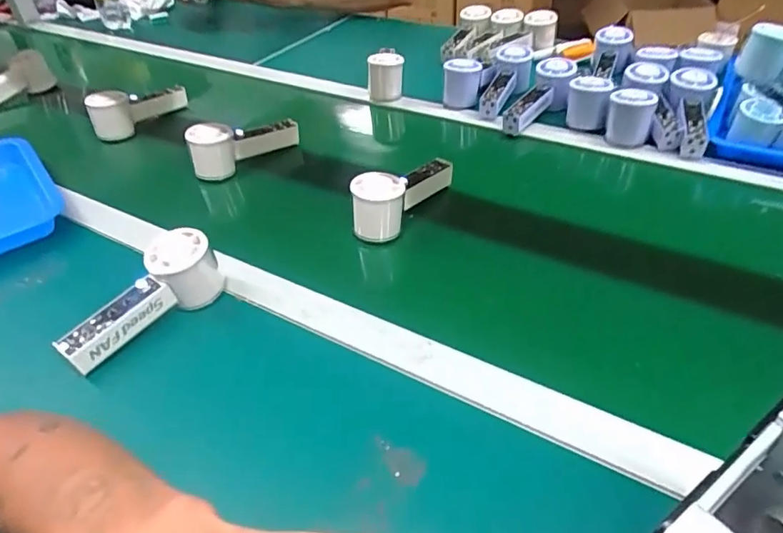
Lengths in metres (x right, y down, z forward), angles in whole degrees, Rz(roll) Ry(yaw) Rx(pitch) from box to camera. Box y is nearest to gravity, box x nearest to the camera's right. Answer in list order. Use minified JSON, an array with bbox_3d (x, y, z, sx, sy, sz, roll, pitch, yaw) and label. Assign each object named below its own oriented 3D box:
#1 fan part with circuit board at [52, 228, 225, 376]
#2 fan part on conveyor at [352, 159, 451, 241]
[{"bbox_3d":[-0.216,0.031,0.475,0.046,0.065,0.150,22,47,26],"label":"fan part with circuit board"},{"bbox_3d":[0.014,-0.083,0.602,0.052,0.074,0.142,23,47,26],"label":"fan part on conveyor"}]

